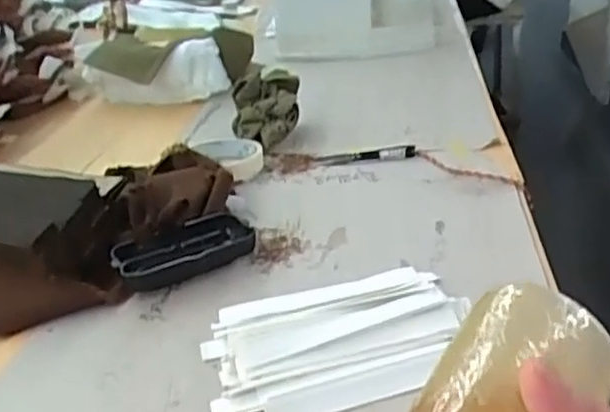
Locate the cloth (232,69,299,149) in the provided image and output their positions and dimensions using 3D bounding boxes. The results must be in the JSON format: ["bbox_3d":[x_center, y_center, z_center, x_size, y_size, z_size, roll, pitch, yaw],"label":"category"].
[{"bbox_3d":[-0.044,-0.109,0.795,0.074,0.068,0.082,-5,27,-2],"label":"cloth"}]

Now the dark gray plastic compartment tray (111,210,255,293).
[{"bbox_3d":[-0.098,0.036,0.557,0.106,0.028,0.055,-15,29,-22],"label":"dark gray plastic compartment tray"}]

